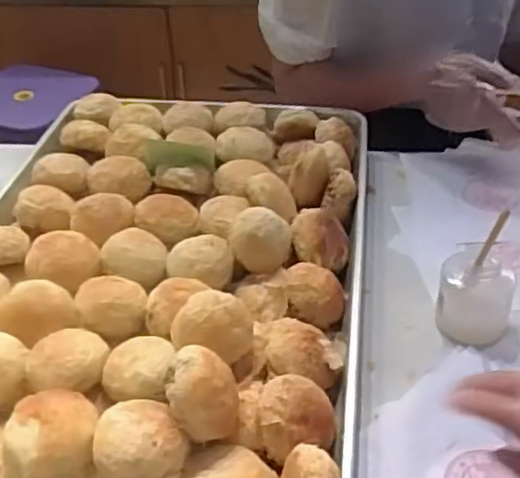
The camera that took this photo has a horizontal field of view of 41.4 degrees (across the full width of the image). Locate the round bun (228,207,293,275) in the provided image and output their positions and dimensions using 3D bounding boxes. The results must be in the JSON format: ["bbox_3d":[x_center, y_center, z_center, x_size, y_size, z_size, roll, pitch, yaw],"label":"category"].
[{"bbox_3d":[0.000,-0.002,0.660,0.053,0.040,0.050,-1,37,1],"label":"round bun"}]

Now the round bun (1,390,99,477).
[{"bbox_3d":[-0.154,0.150,0.503,0.068,0.061,0.068,-1,37,1],"label":"round bun"}]

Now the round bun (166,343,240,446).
[{"bbox_3d":[-0.041,0.117,0.511,0.051,0.054,0.060,-5,37,-4],"label":"round bun"}]

